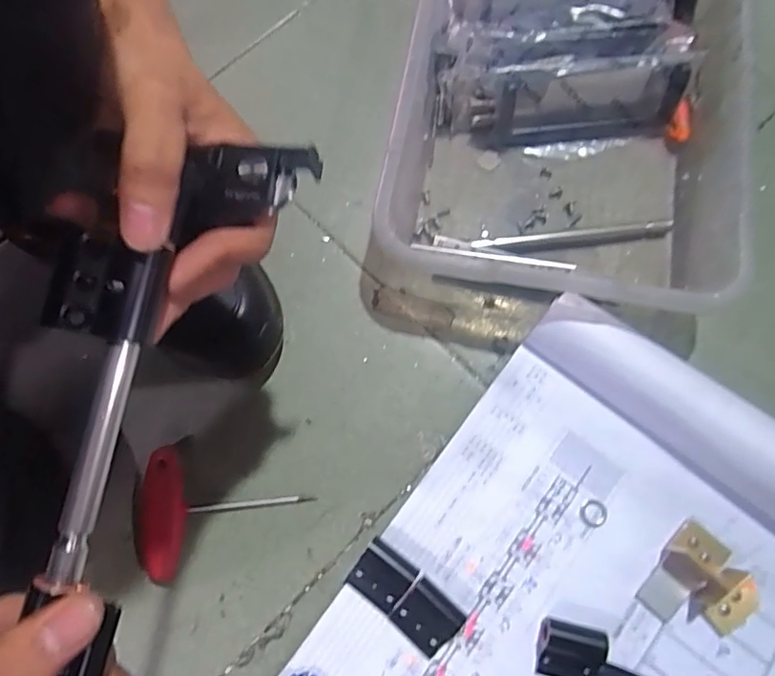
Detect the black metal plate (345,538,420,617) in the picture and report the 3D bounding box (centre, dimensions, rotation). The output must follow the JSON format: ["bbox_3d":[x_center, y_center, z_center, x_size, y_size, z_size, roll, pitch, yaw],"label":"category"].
[{"bbox_3d":[-0.004,0.171,0.396,0.040,0.011,0.037,34,78,11],"label":"black metal plate"}]

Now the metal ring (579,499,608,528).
[{"bbox_3d":[0.152,0.130,0.409,0.020,0.004,0.020,-1,74,2],"label":"metal ring"}]

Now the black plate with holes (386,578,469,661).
[{"bbox_3d":[0.027,0.195,0.387,0.042,0.013,0.037,41,80,12],"label":"black plate with holes"}]

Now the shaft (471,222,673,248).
[{"bbox_3d":[0.153,-0.087,0.464,0.163,0.009,0.011,-5,74,1],"label":"shaft"}]

